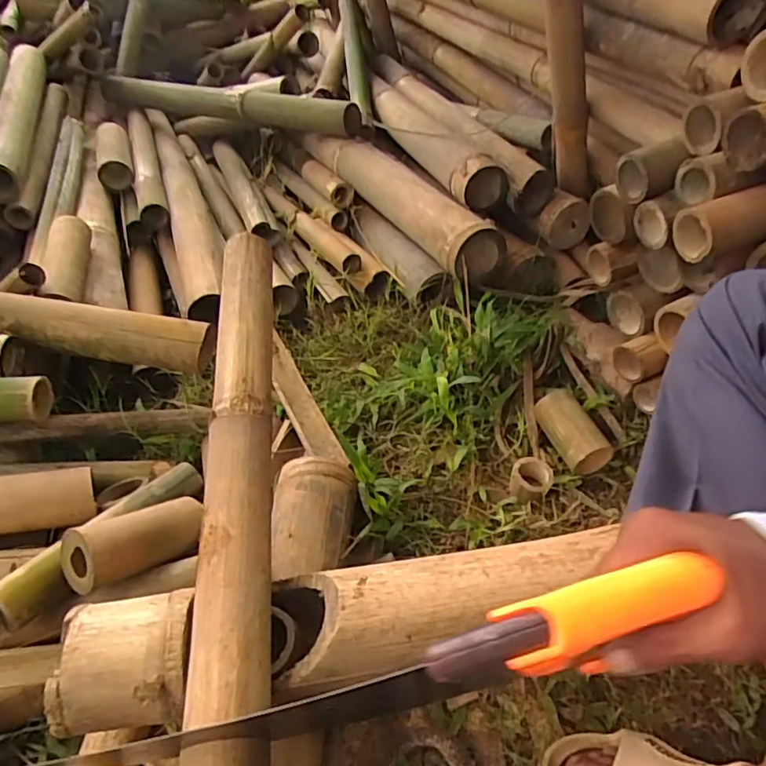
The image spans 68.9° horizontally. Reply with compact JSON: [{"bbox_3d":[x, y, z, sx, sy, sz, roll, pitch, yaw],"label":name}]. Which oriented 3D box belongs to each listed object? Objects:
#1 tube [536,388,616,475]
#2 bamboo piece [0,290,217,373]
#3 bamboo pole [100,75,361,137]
[{"bbox_3d":[0.238,0.057,0.701,0.048,0.040,0.105,-14,44,-7],"label":"tube"},{"bbox_3d":[-0.366,-0.071,0.711,0.299,0.056,0.054,10,45,-3],"label":"bamboo piece"},{"bbox_3d":[-0.391,-0.655,1.283,0.759,0.052,0.082,20,50,25],"label":"bamboo pole"}]

